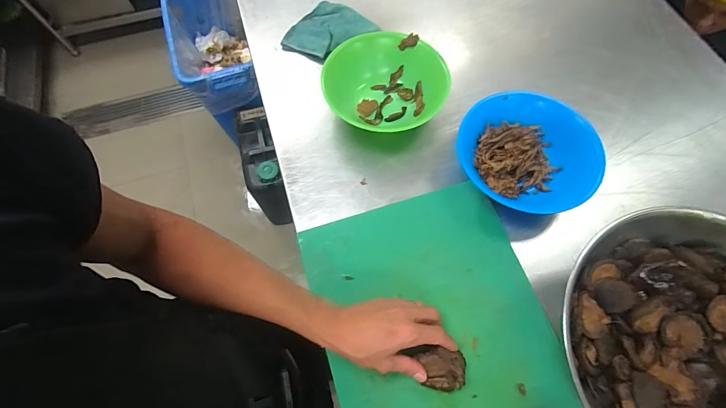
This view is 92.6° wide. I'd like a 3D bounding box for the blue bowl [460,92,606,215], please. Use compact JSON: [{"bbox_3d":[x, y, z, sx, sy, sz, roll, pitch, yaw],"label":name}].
[{"bbox_3d":[0.262,-0.080,0.572,0.203,0.084,0.200,0,67,1],"label":"blue bowl"}]

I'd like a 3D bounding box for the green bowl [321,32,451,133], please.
[{"bbox_3d":[0.044,-0.210,0.632,0.211,0.086,0.214,0,67,1],"label":"green bowl"}]

